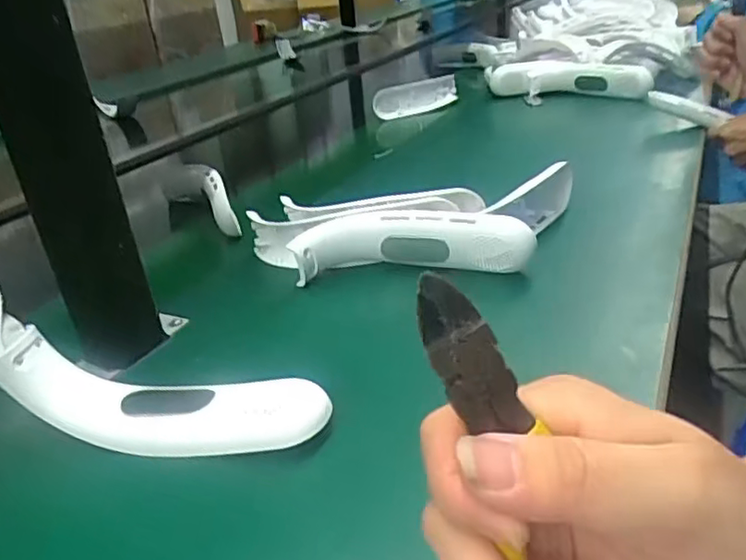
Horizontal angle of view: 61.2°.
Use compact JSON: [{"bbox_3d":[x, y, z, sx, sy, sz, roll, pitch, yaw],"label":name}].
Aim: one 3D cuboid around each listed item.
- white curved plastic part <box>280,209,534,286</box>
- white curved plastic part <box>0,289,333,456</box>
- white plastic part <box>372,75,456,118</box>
[{"bbox_3d":[0.031,-0.030,0.542,0.201,0.054,0.044,-4,28,6],"label":"white curved plastic part"},{"bbox_3d":[-0.142,0.065,0.383,0.229,0.052,0.052,11,30,6],"label":"white curved plastic part"},{"bbox_3d":[0.079,-0.330,1.128,0.177,0.050,0.023,-20,31,-24],"label":"white plastic part"}]

